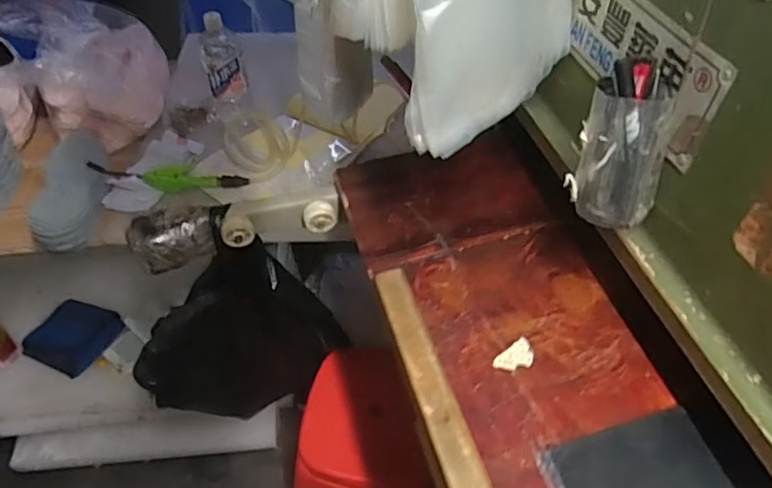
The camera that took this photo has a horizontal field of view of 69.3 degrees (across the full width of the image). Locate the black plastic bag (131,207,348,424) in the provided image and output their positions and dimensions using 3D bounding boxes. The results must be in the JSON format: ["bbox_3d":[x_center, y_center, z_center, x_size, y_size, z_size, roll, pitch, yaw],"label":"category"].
[{"bbox_3d":[-0.250,0.141,0.935,0.342,0.500,0.063,-18,51,-13],"label":"black plastic bag"}]

